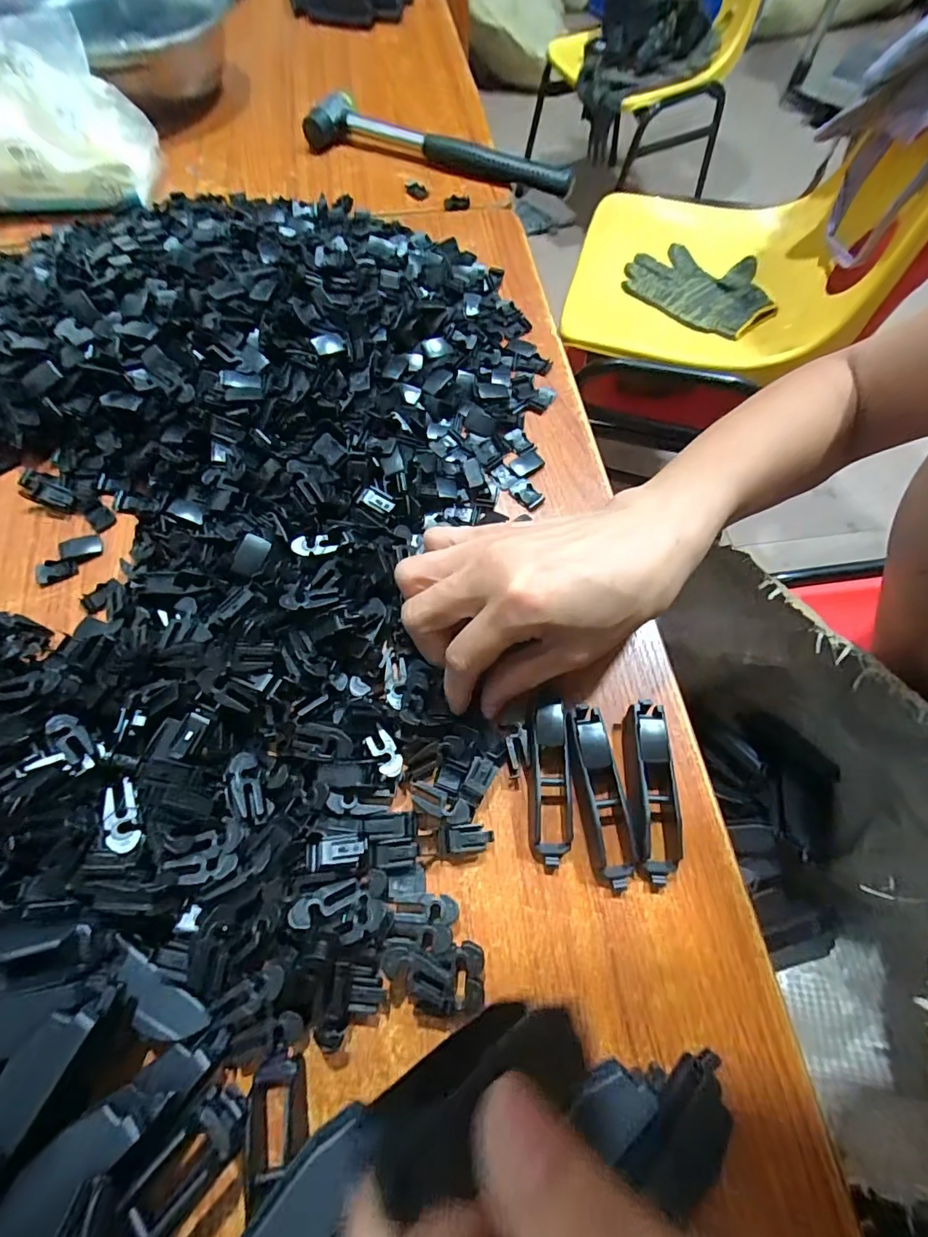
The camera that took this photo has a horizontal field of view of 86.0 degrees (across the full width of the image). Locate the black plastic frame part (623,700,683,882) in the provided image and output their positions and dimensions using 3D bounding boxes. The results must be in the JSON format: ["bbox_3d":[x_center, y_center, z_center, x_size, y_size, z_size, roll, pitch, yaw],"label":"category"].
[{"bbox_3d":[0.085,0.075,0.221,0.023,0.015,0.073,3,67,1],"label":"black plastic frame part"}]

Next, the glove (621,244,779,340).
[{"bbox_3d":[0.332,-0.459,0.687,0.191,0.021,0.159,41,73,15],"label":"glove"}]

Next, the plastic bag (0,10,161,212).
[{"bbox_3d":[-0.310,-0.360,0.363,0.135,0.081,0.074,1,67,0],"label":"plastic bag"}]

